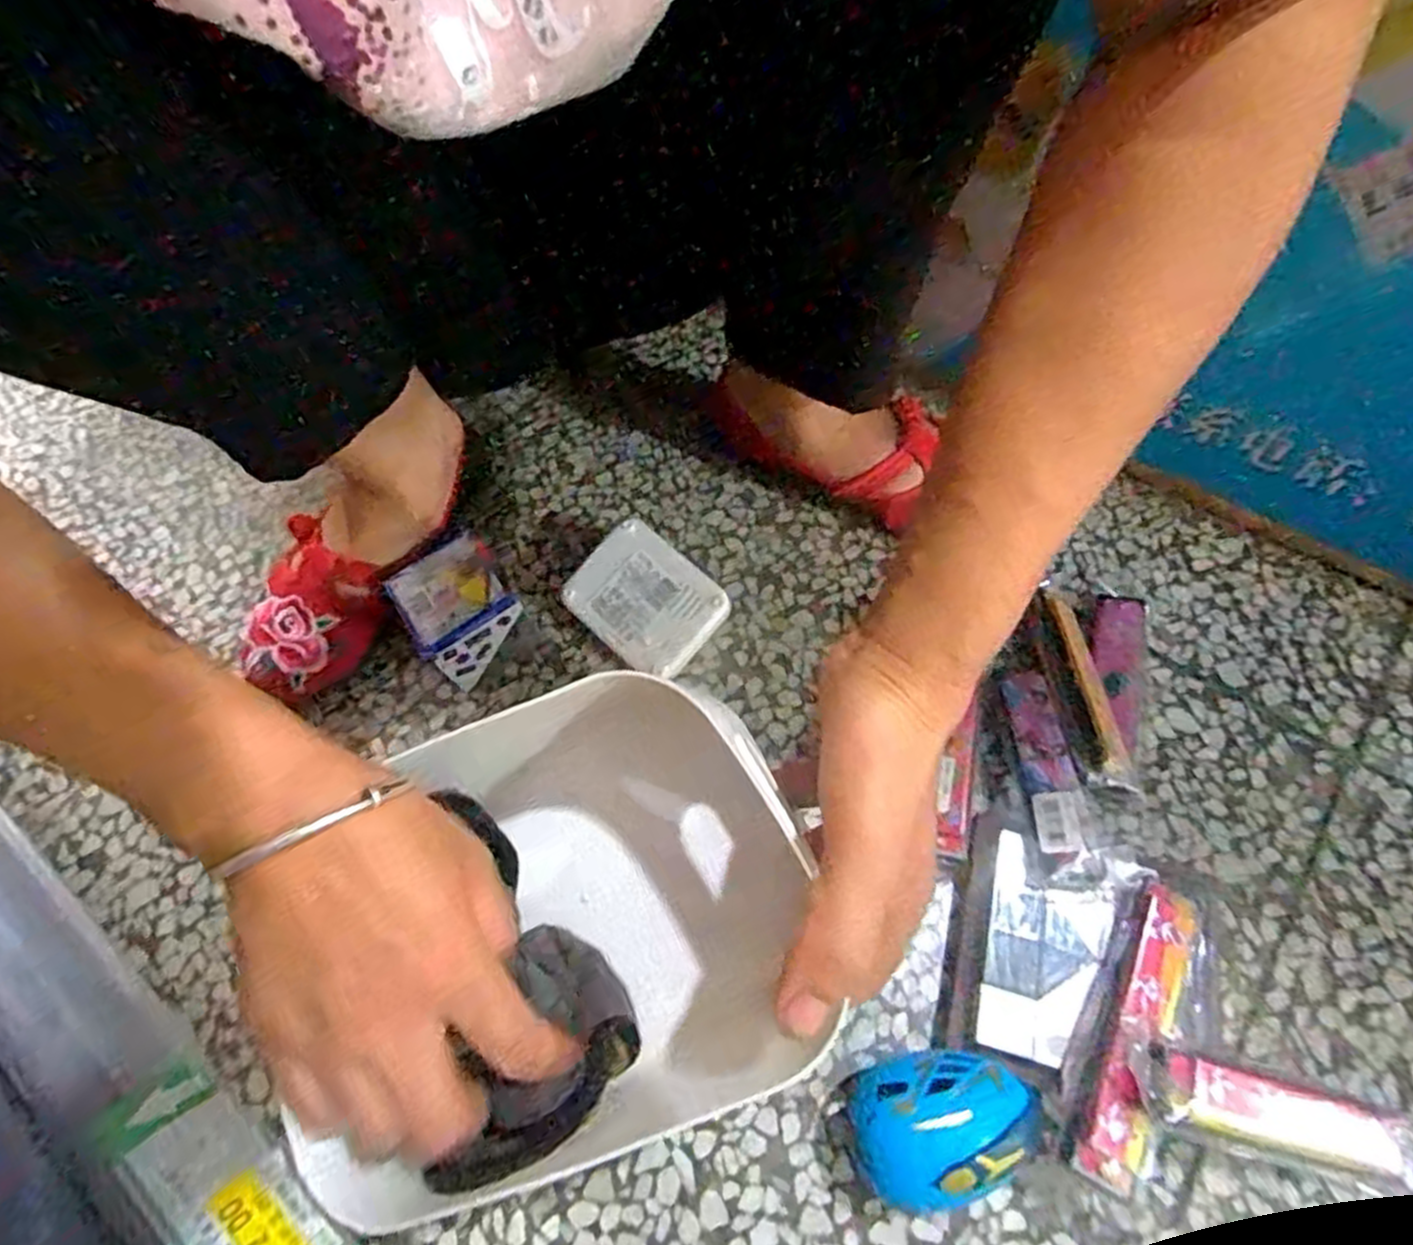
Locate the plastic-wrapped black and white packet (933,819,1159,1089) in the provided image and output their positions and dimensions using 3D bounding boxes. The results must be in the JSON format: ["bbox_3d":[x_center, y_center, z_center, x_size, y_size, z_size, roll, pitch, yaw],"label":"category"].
[{"bbox_3d":[0.154,0.156,0.354,0.073,0.015,0.106,13,71,30],"label":"plastic-wrapped black and white packet"}]

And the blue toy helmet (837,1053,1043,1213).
[{"bbox_3d":[0.105,0.219,0.323,0.079,0.054,0.054,-12,61,-3],"label":"blue toy helmet"}]

